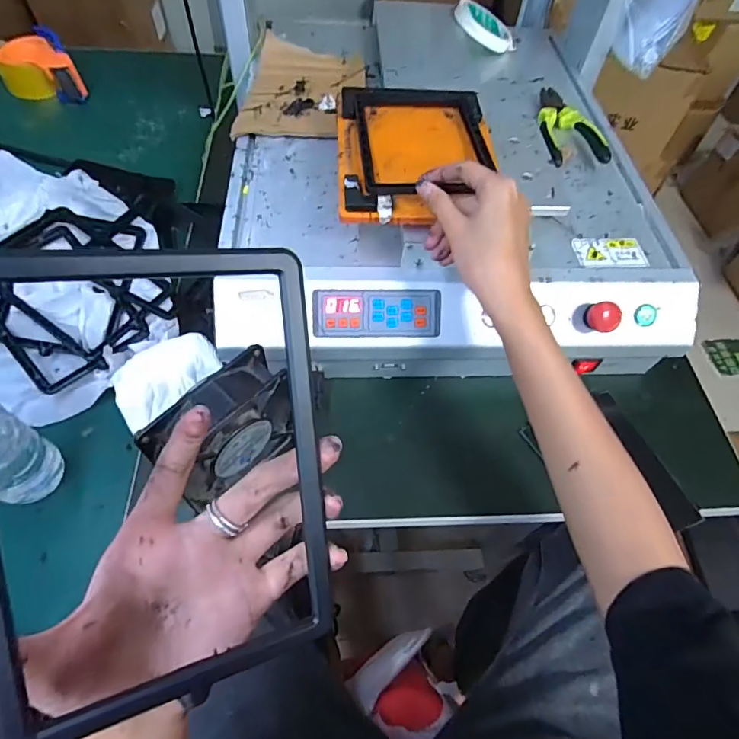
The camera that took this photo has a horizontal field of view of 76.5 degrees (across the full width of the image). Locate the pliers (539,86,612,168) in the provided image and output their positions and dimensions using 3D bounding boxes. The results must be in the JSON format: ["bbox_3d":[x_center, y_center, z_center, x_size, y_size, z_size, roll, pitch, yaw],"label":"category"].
[{"bbox_3d":[0.235,-0.299,0.566,0.070,0.013,0.158,-2,58,-5],"label":"pliers"}]

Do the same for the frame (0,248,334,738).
[{"bbox_3d":[-0.075,0.041,0.170,0.117,0.020,0.167,-8,97,-27],"label":"frame"}]

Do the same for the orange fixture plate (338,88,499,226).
[{"bbox_3d":[0.047,-0.216,0.451,0.150,0.020,0.198,0,58,-4],"label":"orange fixture plate"}]

